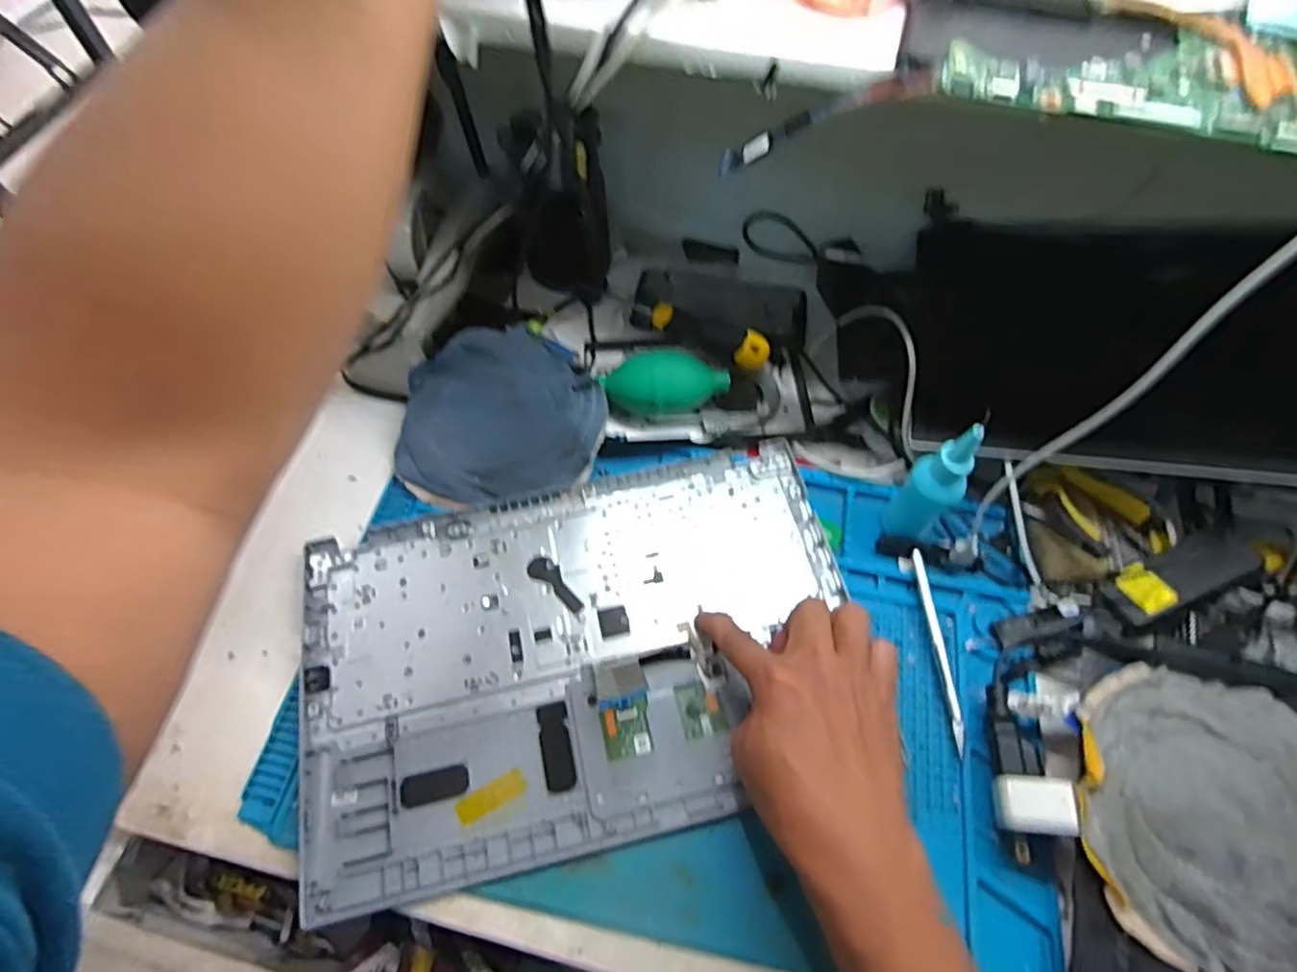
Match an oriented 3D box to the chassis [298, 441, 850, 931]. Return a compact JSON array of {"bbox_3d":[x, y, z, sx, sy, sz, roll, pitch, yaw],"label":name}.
[{"bbox_3d":[-0.043,0.108,0.434,0.355,0.017,0.230,-13,59,-4],"label":"chassis"}]

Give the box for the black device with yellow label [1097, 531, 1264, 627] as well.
[{"bbox_3d":[0.346,0.057,0.424,0.090,0.022,0.036,-27,60,6],"label":"black device with yellow label"}]

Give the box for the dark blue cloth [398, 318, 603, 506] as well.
[{"bbox_3d":[-0.119,-0.055,0.514,0.160,0.035,0.143,-12,61,-7],"label":"dark blue cloth"}]

